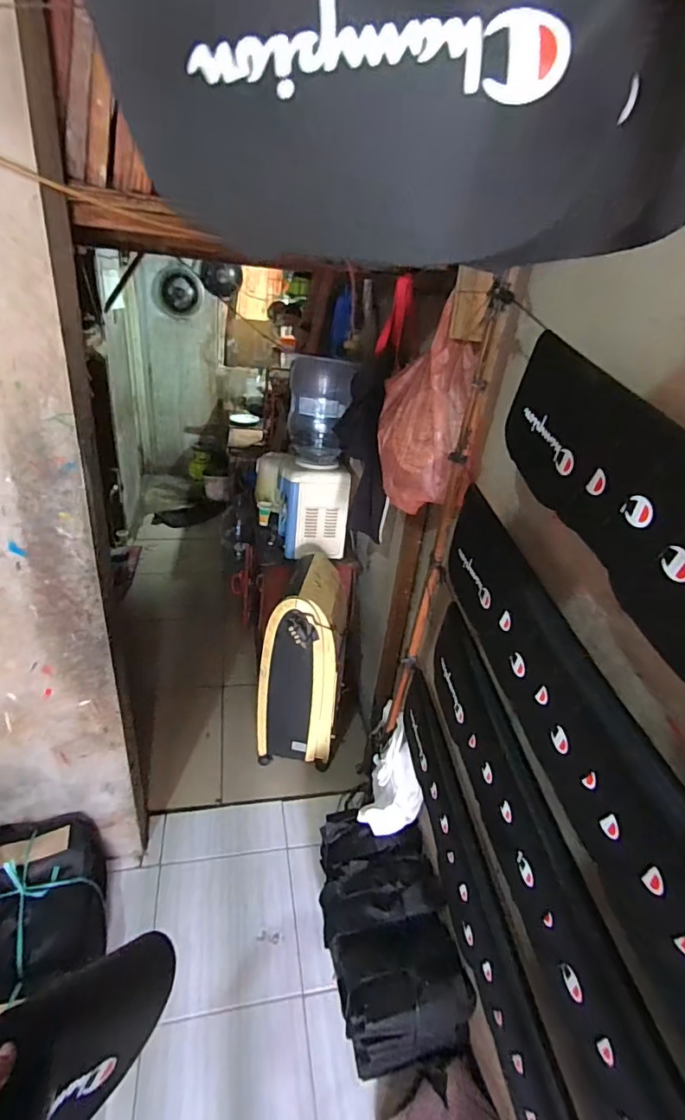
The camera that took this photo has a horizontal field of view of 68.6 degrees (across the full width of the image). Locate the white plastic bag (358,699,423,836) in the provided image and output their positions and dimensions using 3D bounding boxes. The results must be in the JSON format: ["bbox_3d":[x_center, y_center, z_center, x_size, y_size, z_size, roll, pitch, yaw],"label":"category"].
[{"bbox_3d":[0.153,0.626,1.504,0.169,0.373,0.090,7,-6,0],"label":"white plastic bag"}]

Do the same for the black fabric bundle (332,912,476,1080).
[{"bbox_3d":[0.153,1.073,1.262,0.303,0.161,0.256,0,30,-12],"label":"black fabric bundle"}]

